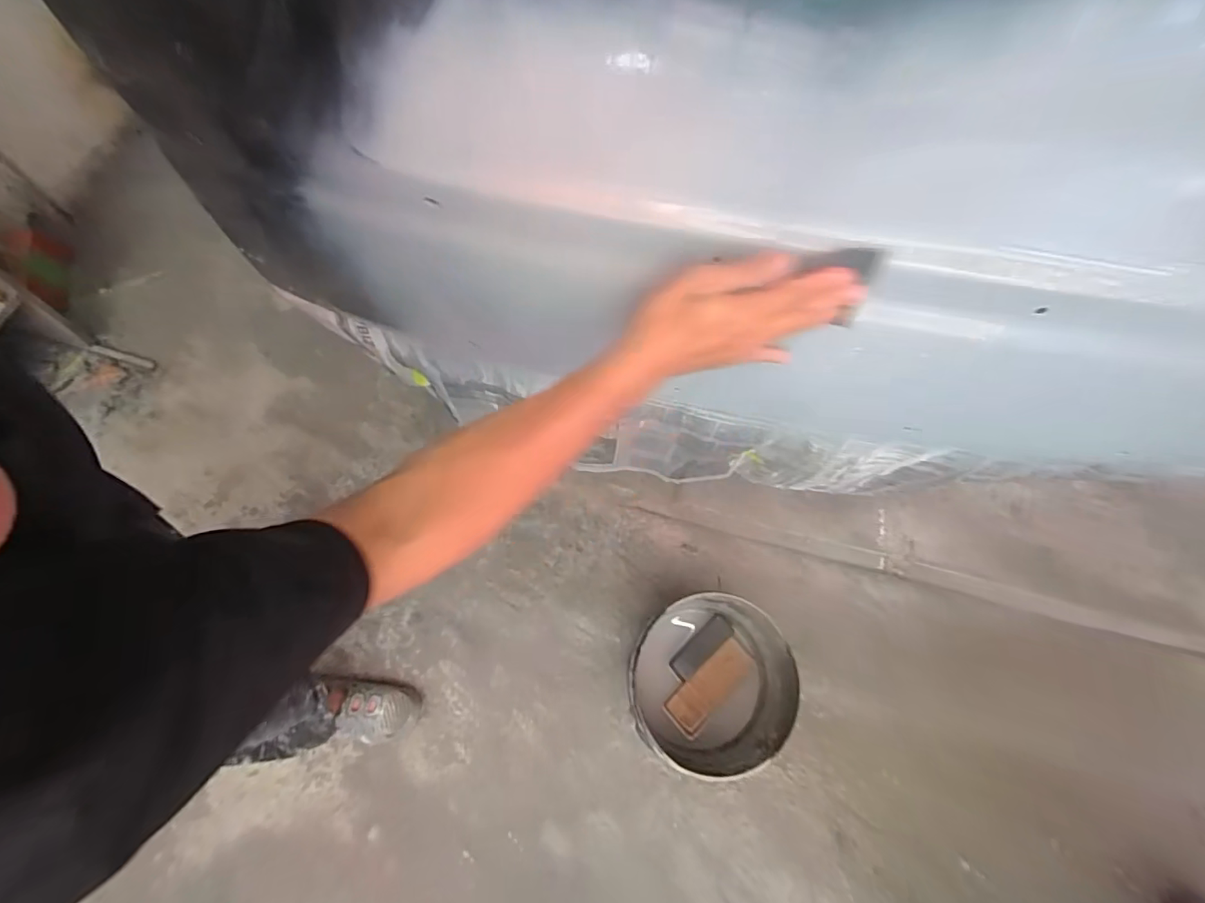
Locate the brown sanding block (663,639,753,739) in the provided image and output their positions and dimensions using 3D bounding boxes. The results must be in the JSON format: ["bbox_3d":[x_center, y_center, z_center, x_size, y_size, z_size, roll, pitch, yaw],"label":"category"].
[{"bbox_3d":[0.234,0.508,1.122,0.216,0.035,0.083,-40,73,-19],"label":"brown sanding block"}]

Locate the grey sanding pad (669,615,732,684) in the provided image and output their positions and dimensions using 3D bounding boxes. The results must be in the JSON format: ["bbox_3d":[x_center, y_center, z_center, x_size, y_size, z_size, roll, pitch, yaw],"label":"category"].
[{"bbox_3d":[0.218,0.431,1.132,0.158,0.031,0.056,-38,73,-18],"label":"grey sanding pad"}]

